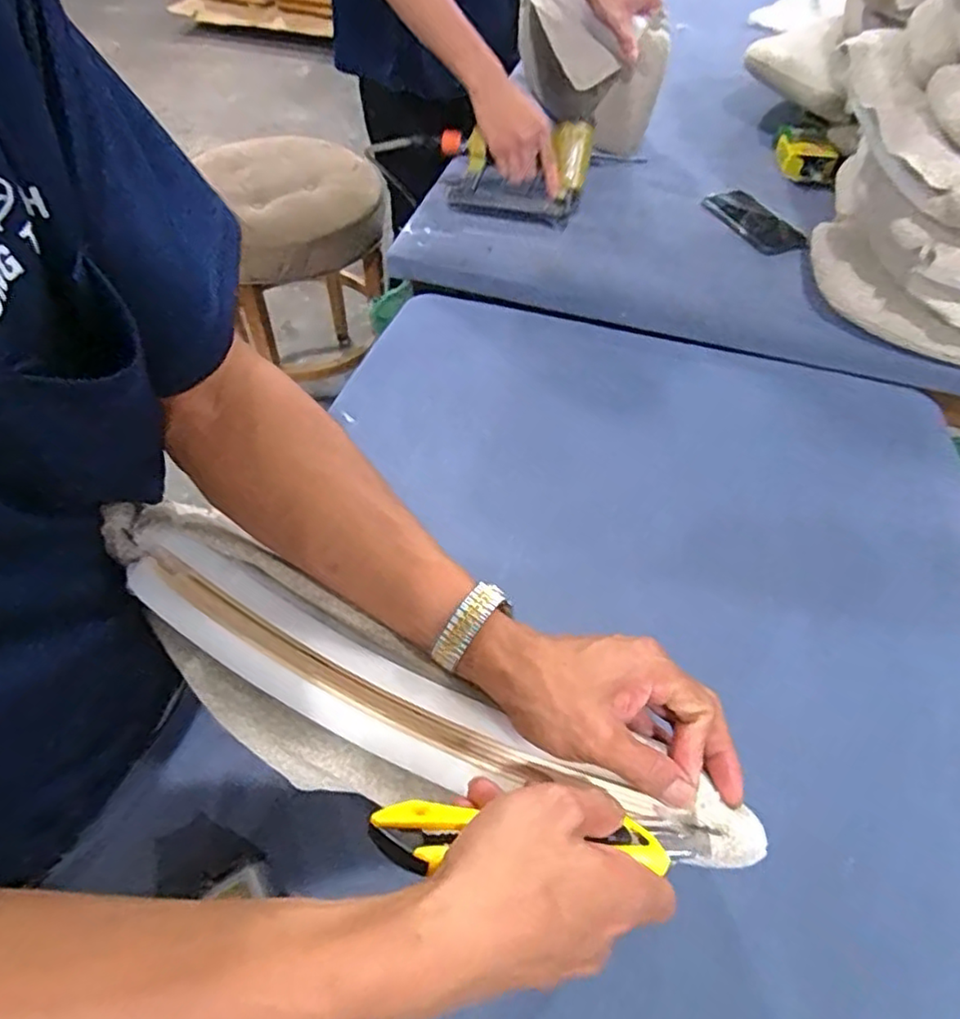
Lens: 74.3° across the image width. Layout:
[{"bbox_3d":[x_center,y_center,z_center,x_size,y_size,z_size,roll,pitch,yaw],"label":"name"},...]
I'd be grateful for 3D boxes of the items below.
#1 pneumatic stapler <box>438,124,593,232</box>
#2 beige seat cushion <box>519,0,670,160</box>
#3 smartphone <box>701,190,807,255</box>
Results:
[{"bbox_3d":[0.050,-0.486,0.931,0.212,0.127,0.039,8,22,15],"label":"pneumatic stapler"},{"bbox_3d":[0.159,-0.767,1.086,0.102,0.203,0.365,-28,60,-20],"label":"beige seat cushion"},{"bbox_3d":[0.423,-0.442,0.976,0.093,0.012,0.167,-22,58,-17],"label":"smartphone"}]

